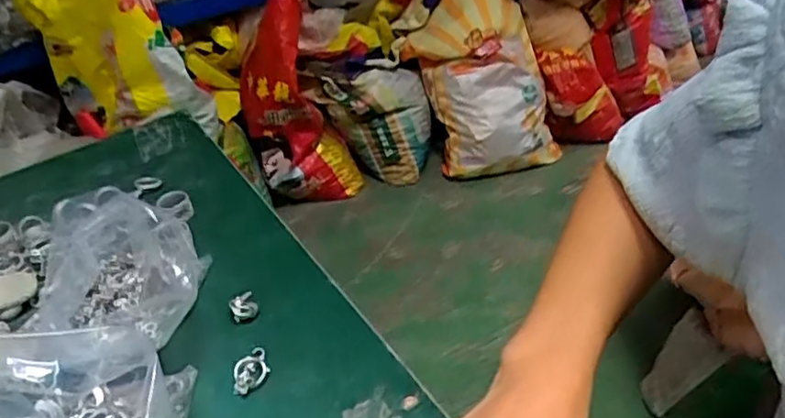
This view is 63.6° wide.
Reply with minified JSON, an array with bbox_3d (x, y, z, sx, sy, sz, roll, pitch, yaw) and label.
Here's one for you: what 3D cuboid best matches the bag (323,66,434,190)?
[{"bbox_3d":[-0.027,-0.272,1.973,0.291,0.331,0.200,-2,36,5],"label":"bag"}]

